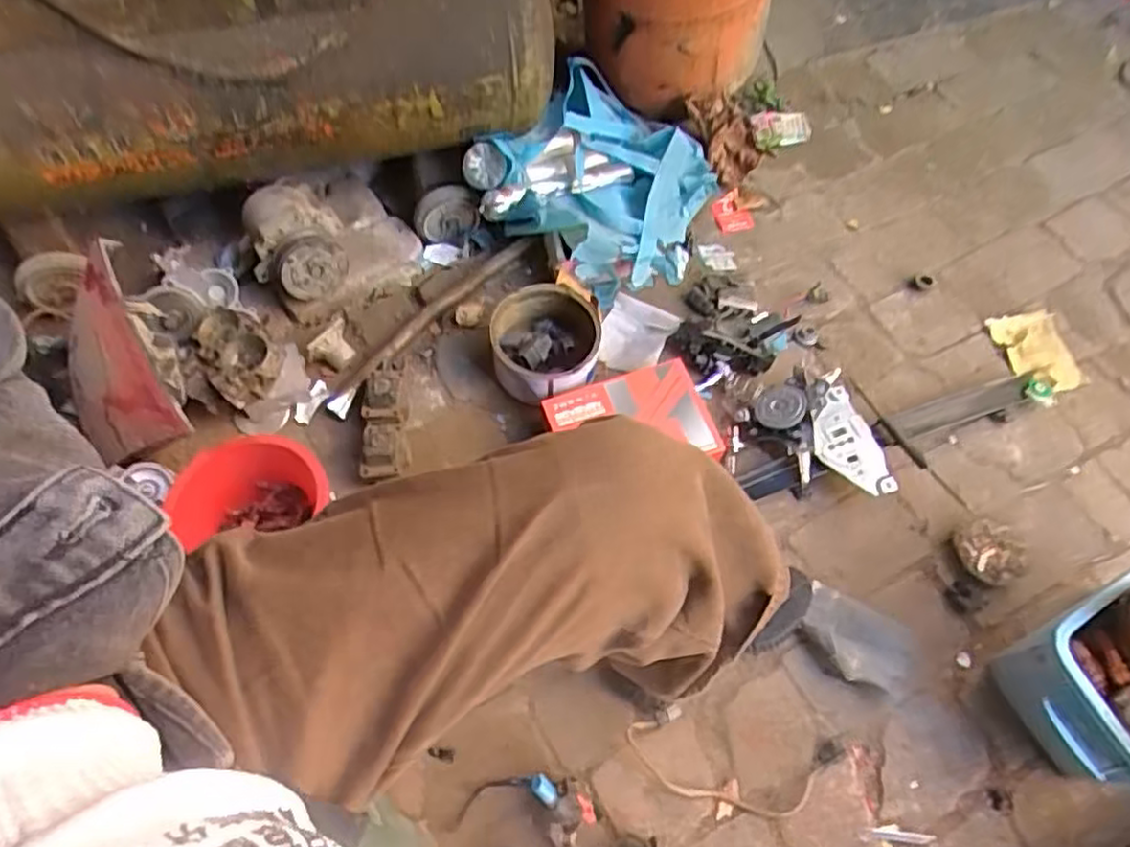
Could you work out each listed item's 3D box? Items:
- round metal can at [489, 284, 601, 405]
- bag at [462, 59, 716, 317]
[{"bbox_3d":[-0.028,-0.107,0.979,0.150,0.086,0.167,1,63,0],"label":"round metal can"},{"bbox_3d":[0.065,-0.407,1.138,0.329,0.225,0.363,23,64,13],"label":"bag"}]

